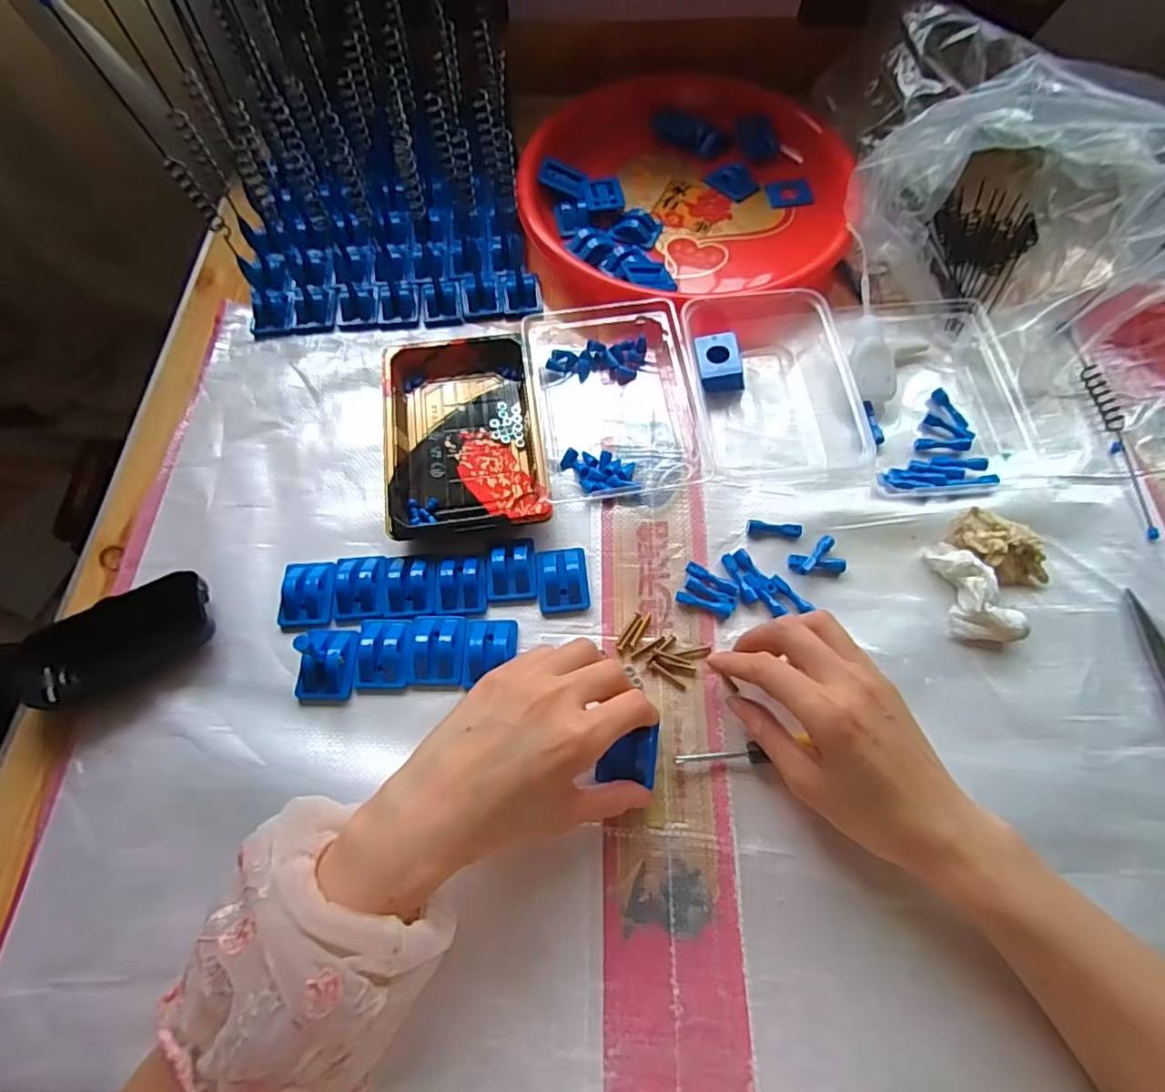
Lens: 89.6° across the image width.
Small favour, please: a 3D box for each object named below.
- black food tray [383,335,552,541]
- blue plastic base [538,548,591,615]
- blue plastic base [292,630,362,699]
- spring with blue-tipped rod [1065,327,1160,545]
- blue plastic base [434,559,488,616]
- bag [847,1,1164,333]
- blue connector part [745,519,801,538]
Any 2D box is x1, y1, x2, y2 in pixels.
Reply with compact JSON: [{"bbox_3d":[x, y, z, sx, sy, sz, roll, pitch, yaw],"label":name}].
[{"bbox_3d":[-0.088,-0.081,0.436,0.107,0.030,0.159,-7,65,-3],"label":"black food tray"},{"bbox_3d":[-0.013,0.021,0.395,0.034,0.016,0.044,-5,65,-2],"label":"blue plastic base"},{"bbox_3d":[-0.161,0.069,0.360,0.035,0.040,0.043,7,65,4],"label":"blue plastic base"},{"bbox_3d":[0.404,-0.091,0.441,0.024,0.012,0.185,0,65,0],"label":"spring with blue-tipped rod"},{"bbox_3d":[-0.081,0.026,0.393,0.033,0.014,0.037,0,65,0],"label":"blue plastic base"},{"bbox_3d":[0.343,-0.304,0.477,0.240,0.128,0.236,7,65,3],"label":"bag"},{"bbox_3d":[0.135,-0.012,0.414,0.037,0.010,0.011,5,65,3],"label":"blue connector part"}]

